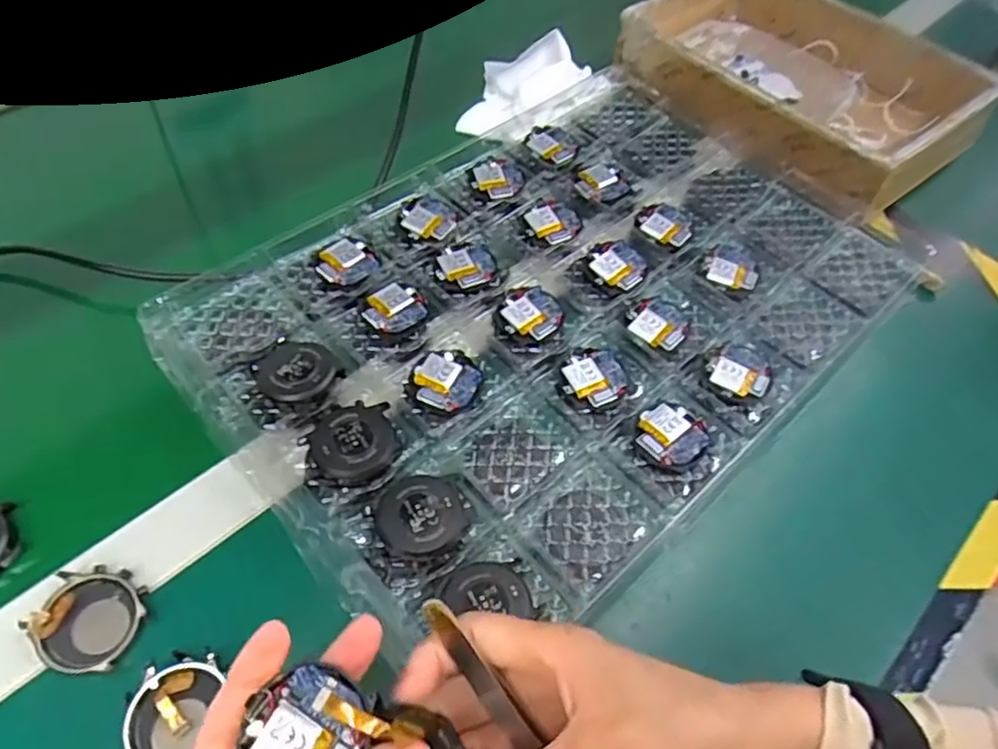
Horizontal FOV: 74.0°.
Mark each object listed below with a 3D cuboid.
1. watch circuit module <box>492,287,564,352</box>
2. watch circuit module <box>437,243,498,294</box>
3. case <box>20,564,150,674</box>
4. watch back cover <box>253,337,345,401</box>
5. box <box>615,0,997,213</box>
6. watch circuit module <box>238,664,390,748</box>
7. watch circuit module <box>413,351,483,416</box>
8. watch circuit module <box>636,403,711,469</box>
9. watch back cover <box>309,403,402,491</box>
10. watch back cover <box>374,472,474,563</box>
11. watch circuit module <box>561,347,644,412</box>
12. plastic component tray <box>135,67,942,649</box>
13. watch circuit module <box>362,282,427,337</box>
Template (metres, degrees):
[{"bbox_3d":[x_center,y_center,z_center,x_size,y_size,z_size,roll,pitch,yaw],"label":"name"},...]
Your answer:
[{"bbox_3d":[0.019,-0.037,0.423,0.039,0.006,0.049,32,61,16],"label":"watch circuit module"},{"bbox_3d":[-0.021,-0.073,0.443,0.040,0.006,0.041,0,57,-4],"label":"watch circuit module"},{"bbox_3d":[-0.196,0.115,0.316,0.045,0.007,0.045,16,58,6],"label":"case"},{"bbox_3d":[-0.118,-0.004,0.380,0.040,0.008,0.046,-38,63,-21],"label":"watch back cover"},{"bbox_3d":[0.256,-0.260,0.557,0.182,0.047,0.266,-34,66,-22],"label":"box"},{"bbox_3d":[-0.061,0.115,0.212,0.039,0.007,0.037,33,61,16],"label":"watch circuit module"},{"bbox_3d":[-0.032,0.005,0.391,0.039,0.008,0.041,30,60,14],"label":"watch circuit module"},{"bbox_3d":[0.098,0.035,0.379,0.038,0.009,0.038,40,63,20],"label":"watch circuit module"},{"bbox_3d":[-0.079,0.038,0.359,0.048,0.012,0.047,-4,58,-6],"label":"watch back cover"},{"bbox_3d":[-0.038,0.073,0.341,0.048,0.012,0.042,-22,61,-17],"label":"watch back cover"},{"bbox_3d":[0.058,0.001,0.401,0.045,0.007,0.039,-20,61,-16],"label":"watch circuit module"},{"bbox_3d":[0.041,-0.057,0.434,0.429,0.020,0.303,-38,67,-24],"label":"plastic component tray"},{"bbox_3d":[-0.065,-0.041,0.417,0.036,0.007,0.036,-38,67,-24],"label":"watch circuit module"}]

